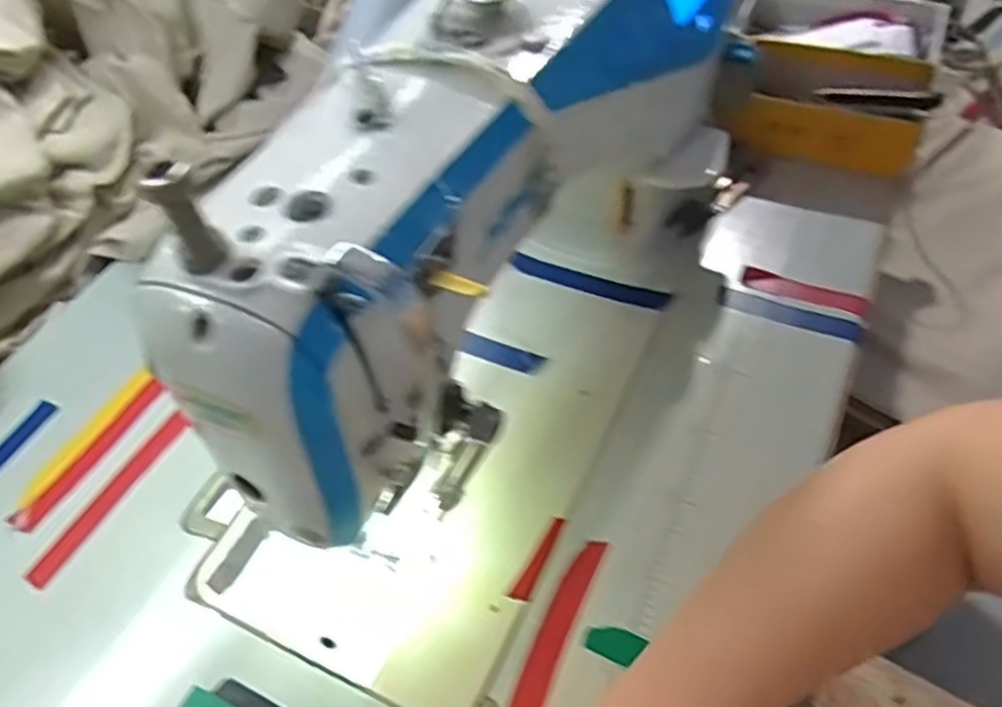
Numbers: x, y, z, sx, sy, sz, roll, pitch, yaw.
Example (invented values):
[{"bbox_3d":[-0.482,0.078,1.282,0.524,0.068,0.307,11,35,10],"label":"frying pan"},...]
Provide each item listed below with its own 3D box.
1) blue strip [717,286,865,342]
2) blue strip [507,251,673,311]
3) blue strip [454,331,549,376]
[{"bbox_3d":[0.193,-0.027,0.514,0.094,0.004,0.015,19,55,21],"label":"blue strip"},{"bbox_3d":[0.062,-0.053,0.550,0.119,0.007,0.018,17,54,19],"label":"blue strip"},{"bbox_3d":[0.000,-0.001,0.515,0.062,0.004,0.017,18,55,20],"label":"blue strip"}]

